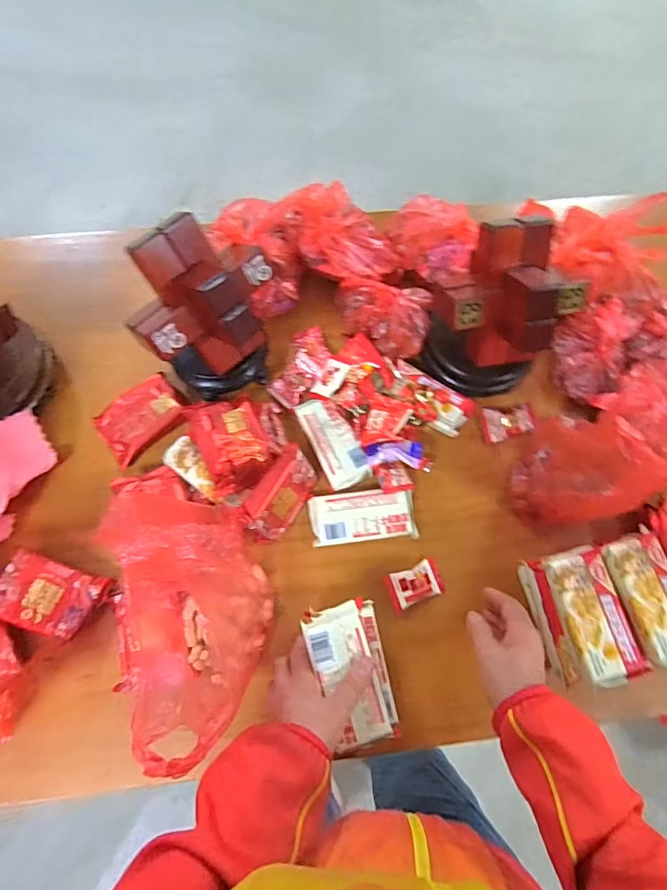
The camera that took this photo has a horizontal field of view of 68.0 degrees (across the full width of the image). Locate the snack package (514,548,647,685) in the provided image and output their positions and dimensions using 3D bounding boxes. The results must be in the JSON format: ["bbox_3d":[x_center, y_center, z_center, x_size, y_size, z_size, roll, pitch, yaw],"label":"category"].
[{"bbox_3d":[0.278,0.196,0.571,0.071,0.100,0.137,-8,71,-5],"label":"snack package"}]

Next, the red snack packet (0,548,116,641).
[{"bbox_3d":[-0.342,0.183,0.594,0.122,0.027,0.078,17,71,4],"label":"red snack packet"}]

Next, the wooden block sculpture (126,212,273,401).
[{"bbox_3d":[-0.146,-0.159,0.627,0.139,0.209,0.135,-9,71,-5],"label":"wooden block sculpture"}]

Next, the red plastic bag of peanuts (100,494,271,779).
[{"bbox_3d":[-0.139,0.172,0.494,0.123,0.232,0.250,-3,70,-3],"label":"red plastic bag of peanuts"}]

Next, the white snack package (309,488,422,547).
[{"bbox_3d":[0.038,0.093,0.652,0.134,0.017,0.067,-6,71,-4],"label":"white snack package"}]

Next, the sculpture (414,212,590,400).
[{"bbox_3d":[0.206,-0.168,0.644,0.138,0.193,0.154,-33,74,-12],"label":"sculpture"}]

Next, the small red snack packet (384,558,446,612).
[{"bbox_3d":[0.104,0.177,0.629,0.070,0.013,0.045,-20,72,-9],"label":"small red snack packet"}]

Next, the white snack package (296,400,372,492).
[{"bbox_3d":[0.000,-0.005,0.683,0.060,0.019,0.130,-22,72,-9],"label":"white snack package"}]

